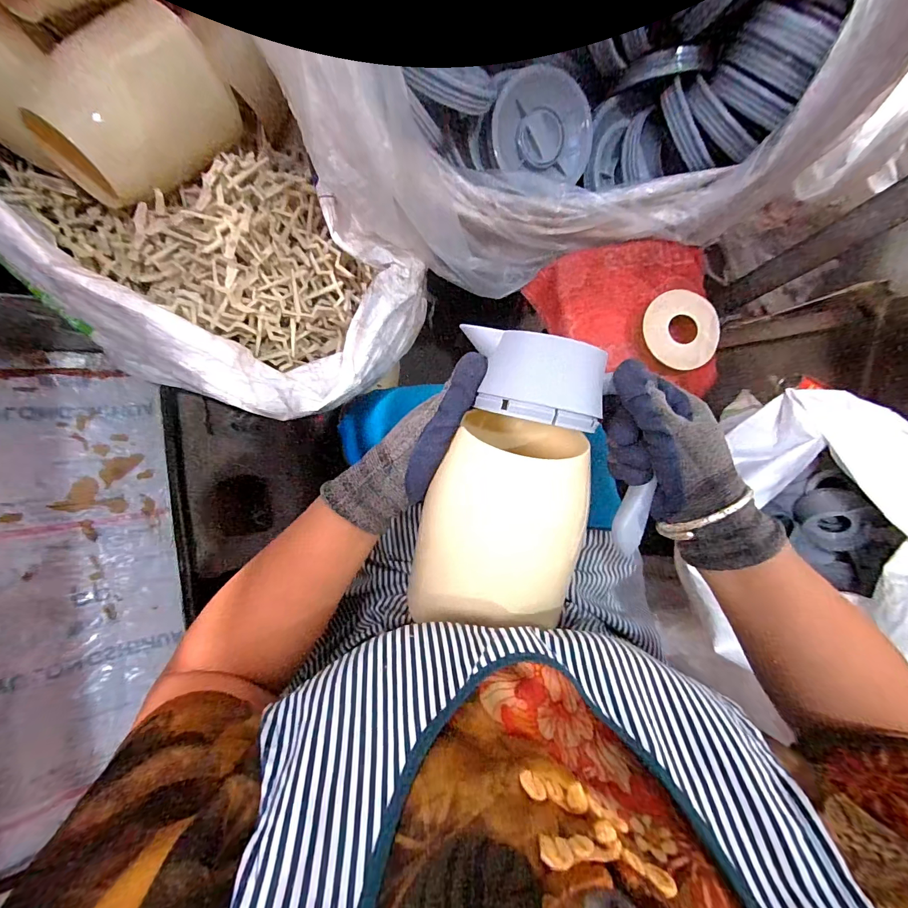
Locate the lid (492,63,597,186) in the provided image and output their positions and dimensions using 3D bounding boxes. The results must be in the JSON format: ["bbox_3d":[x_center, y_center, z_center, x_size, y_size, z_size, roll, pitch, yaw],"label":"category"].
[{"bbox_3d":[0.112,-0.412,0.499,0.134,0.028,0.107,-8,122,-18],"label":"lid"}]

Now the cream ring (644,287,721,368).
[{"bbox_3d":[0.281,-0.154,0.489,0.097,0.013,0.097,0,87,-6],"label":"cream ring"}]

